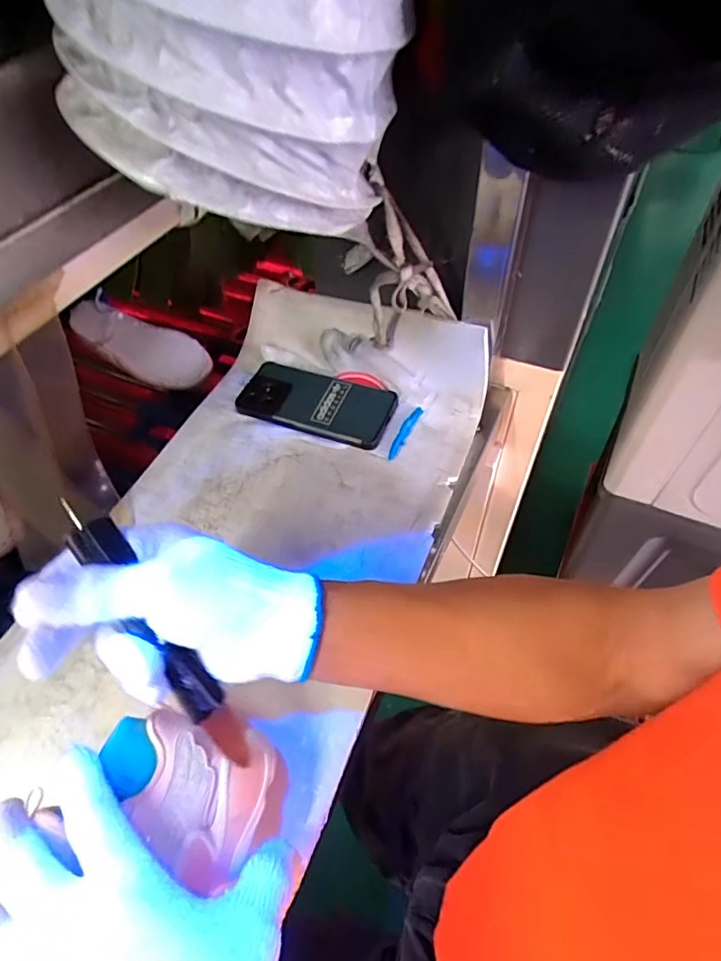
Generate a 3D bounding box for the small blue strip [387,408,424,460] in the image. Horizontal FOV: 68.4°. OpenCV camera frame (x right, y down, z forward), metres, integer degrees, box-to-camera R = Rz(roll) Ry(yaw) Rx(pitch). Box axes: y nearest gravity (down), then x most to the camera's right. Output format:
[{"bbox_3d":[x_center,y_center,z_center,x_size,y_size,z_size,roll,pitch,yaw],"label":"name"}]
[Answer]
[{"bbox_3d":[0.046,-0.050,0.556,0.010,0.014,0.069,24,57,18],"label":"small blue strip"}]

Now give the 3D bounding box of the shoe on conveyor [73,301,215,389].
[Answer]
[{"bbox_3d":[-0.272,-0.163,0.654,0.169,0.057,0.075,14,55,12],"label":"shoe on conveyor"}]

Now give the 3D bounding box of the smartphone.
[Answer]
[{"bbox_3d":[-0.047,-0.086,0.572,0.160,0.010,0.081,18,60,13],"label":"smartphone"}]

